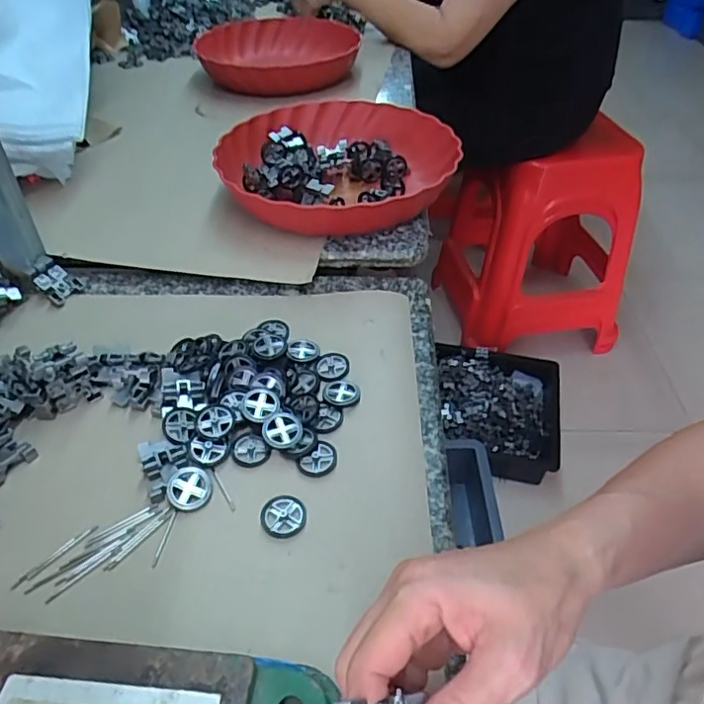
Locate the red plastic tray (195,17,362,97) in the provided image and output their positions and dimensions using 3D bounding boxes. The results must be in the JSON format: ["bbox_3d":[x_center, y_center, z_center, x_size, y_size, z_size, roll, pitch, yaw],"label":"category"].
[{"bbox_3d":[-0.105,-0.444,0.872,0.222,0.064,0.216,5,43,2],"label":"red plastic tray"}]

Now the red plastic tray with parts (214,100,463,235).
[{"bbox_3d":[-0.014,-0.190,0.618,0.234,0.082,0.247,10,44,10],"label":"red plastic tray with parts"}]

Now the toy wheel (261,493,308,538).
[{"bbox_3d":[-0.042,0.102,0.365,0.027,0.004,0.027,10,44,10],"label":"toy wheel"}]

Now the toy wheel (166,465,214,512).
[{"bbox_3d":[-0.104,0.088,0.375,0.028,0.007,0.028,3,62,-6],"label":"toy wheel"}]

